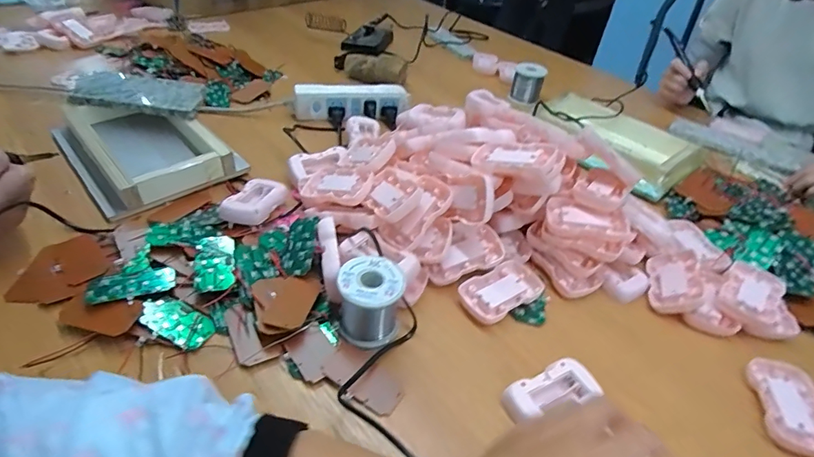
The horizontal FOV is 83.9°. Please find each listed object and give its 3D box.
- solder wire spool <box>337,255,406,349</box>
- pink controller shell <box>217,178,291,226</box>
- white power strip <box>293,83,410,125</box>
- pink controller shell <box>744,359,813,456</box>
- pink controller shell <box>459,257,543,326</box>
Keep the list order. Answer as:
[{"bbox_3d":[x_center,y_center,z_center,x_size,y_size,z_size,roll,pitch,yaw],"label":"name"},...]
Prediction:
[{"bbox_3d":[-0.036,0.070,0.434,0.059,0.065,0.060,4,41,-3],"label":"solder wire spool"},{"bbox_3d":[-0.182,-0.033,0.539,0.049,0.019,0.079,16,41,10],"label":"pink controller shell"},{"bbox_3d":[-0.091,-0.216,0.767,0.191,0.054,0.029,-4,42,-12],"label":"white power strip"},{"bbox_3d":[0.357,0.164,0.421,0.057,0.012,0.089,12,41,6],"label":"pink controller shell"},{"bbox_3d":[0.105,0.068,0.494,0.089,0.018,0.054,-19,47,-27],"label":"pink controller shell"}]

